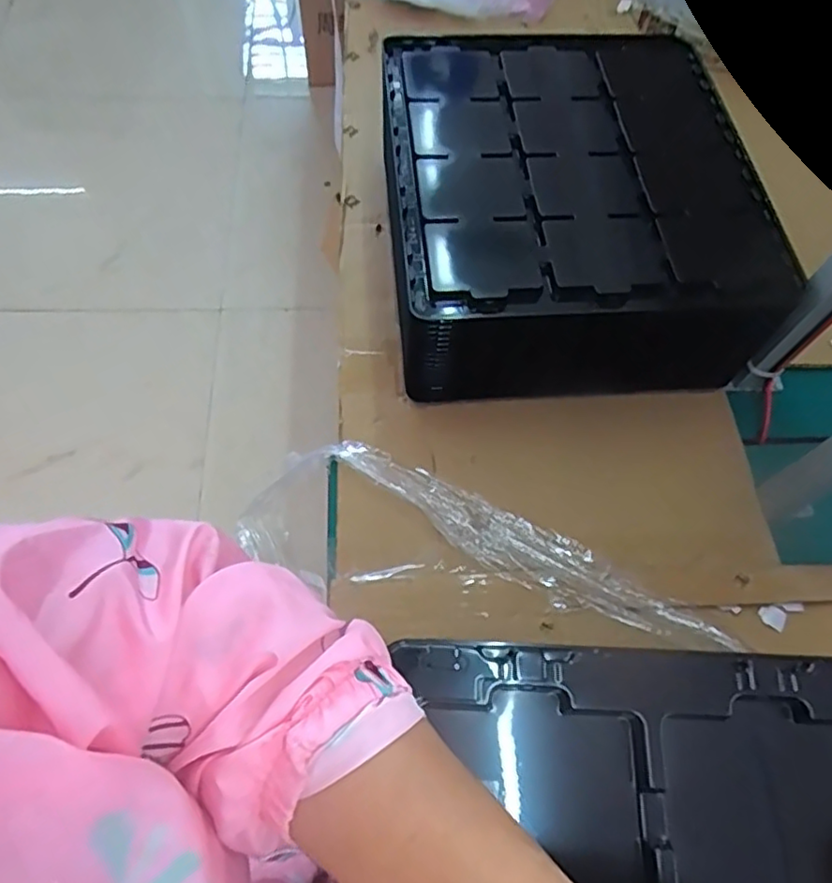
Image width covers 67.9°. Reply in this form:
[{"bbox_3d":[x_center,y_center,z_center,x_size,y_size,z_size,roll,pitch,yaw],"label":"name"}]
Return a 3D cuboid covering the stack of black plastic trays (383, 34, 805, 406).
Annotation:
[{"bbox_3d":[0.145,-0.247,0.655,0.349,0.156,0.389,-4,66,-4],"label":"stack of black plastic trays"}]

